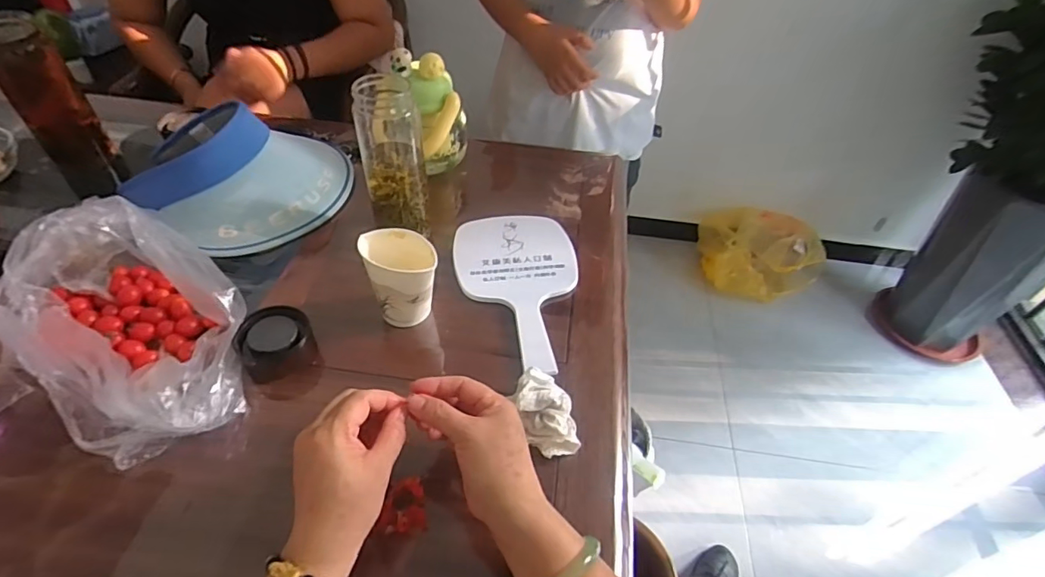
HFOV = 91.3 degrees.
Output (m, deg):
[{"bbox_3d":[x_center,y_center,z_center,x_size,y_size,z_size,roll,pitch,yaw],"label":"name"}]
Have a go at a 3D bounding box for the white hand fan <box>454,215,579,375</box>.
[{"bbox_3d":[-0.004,-0.006,0.597,0.142,0.008,0.239,-2,46,-6],"label":"white hand fan"}]

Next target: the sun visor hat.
[{"bbox_3d":[-0.369,-0.167,0.663,0.246,0.103,0.250,28,50,21],"label":"sun visor hat"}]

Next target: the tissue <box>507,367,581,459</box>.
[{"bbox_3d":[0.021,0.107,0.461,0.049,0.037,0.080,-12,48,-15],"label":"tissue"}]

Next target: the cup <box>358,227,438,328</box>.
[{"bbox_3d":[-0.128,-0.012,0.541,0.066,0.080,0.072,-13,48,-16],"label":"cup"}]

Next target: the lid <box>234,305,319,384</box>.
[{"bbox_3d":[-0.246,0.056,0.511,0.059,0.046,0.069,35,53,26],"label":"lid"}]

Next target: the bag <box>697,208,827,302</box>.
[{"bbox_3d":[0.750,-0.109,1.610,0.358,0.207,0.242,9,46,5],"label":"bag"}]

